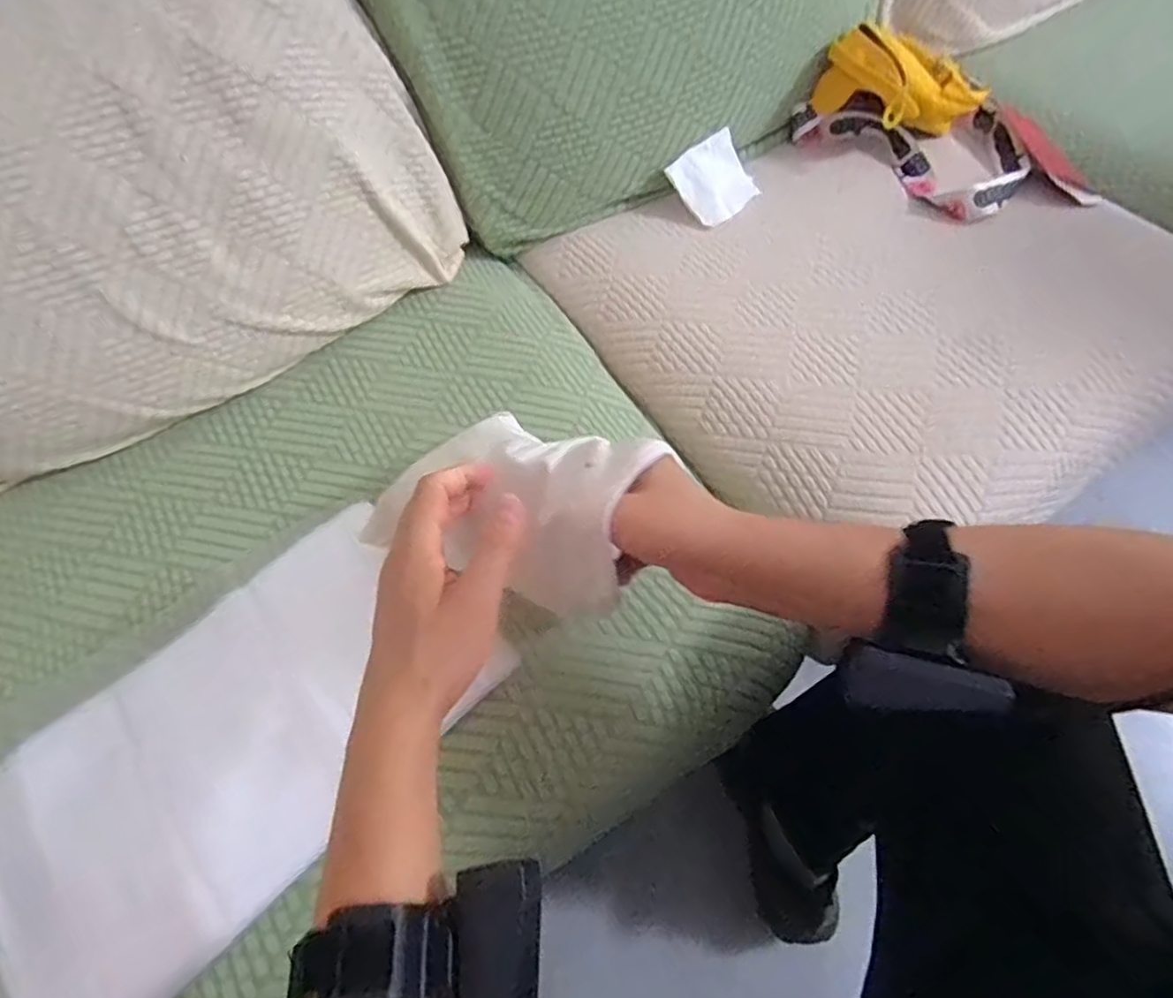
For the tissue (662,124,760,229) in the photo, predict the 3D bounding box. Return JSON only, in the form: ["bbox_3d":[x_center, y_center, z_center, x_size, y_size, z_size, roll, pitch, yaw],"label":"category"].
[{"bbox_3d":[0.151,-0.367,0.732,0.102,0.016,0.085,-41,97,-23],"label":"tissue"}]

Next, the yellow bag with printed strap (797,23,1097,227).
[{"bbox_3d":[0.444,-0.449,0.754,0.298,0.132,0.249,-20,62,-9],"label":"yellow bag with printed strap"}]

